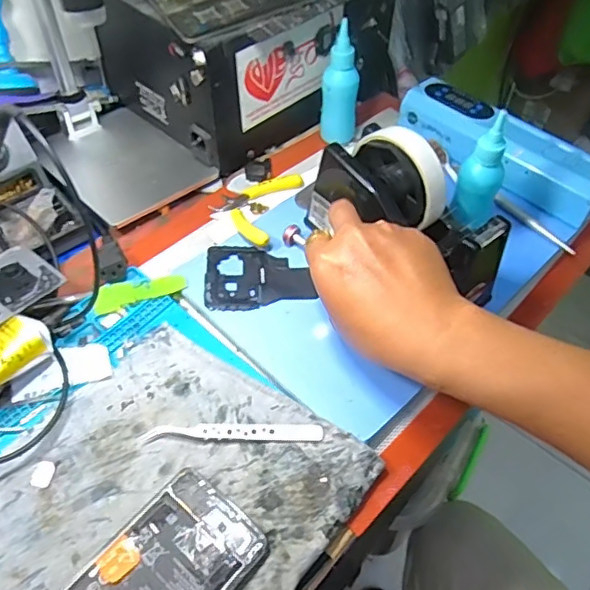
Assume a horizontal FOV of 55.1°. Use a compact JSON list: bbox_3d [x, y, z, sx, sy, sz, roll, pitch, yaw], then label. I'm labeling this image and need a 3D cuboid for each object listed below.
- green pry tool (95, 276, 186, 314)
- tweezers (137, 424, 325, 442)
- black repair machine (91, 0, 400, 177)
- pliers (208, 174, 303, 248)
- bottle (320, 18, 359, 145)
[{"bbox_3d":[-0.121,-0.003,0.444,0.070,0.005,0.020,-11,52,-10],"label":"green pry tool"},{"bbox_3d":[-0.042,0.093,0.380,0.120,0.007,0.010,1,51,0],"label":"tweezers"},{"bbox_3d":[-0.040,-0.273,0.577,0.255,0.143,0.194,-35,60,-26],"label":"black repair machine"},{"bbox_3d":[-0.039,-0.084,0.509,0.068,0.013,0.098,17,52,12],"label":"pliers"},{"bbox_3d":[0.045,-0.199,0.544,0.031,0.110,0.028,-11,52,-10],"label":"bottle"}]

